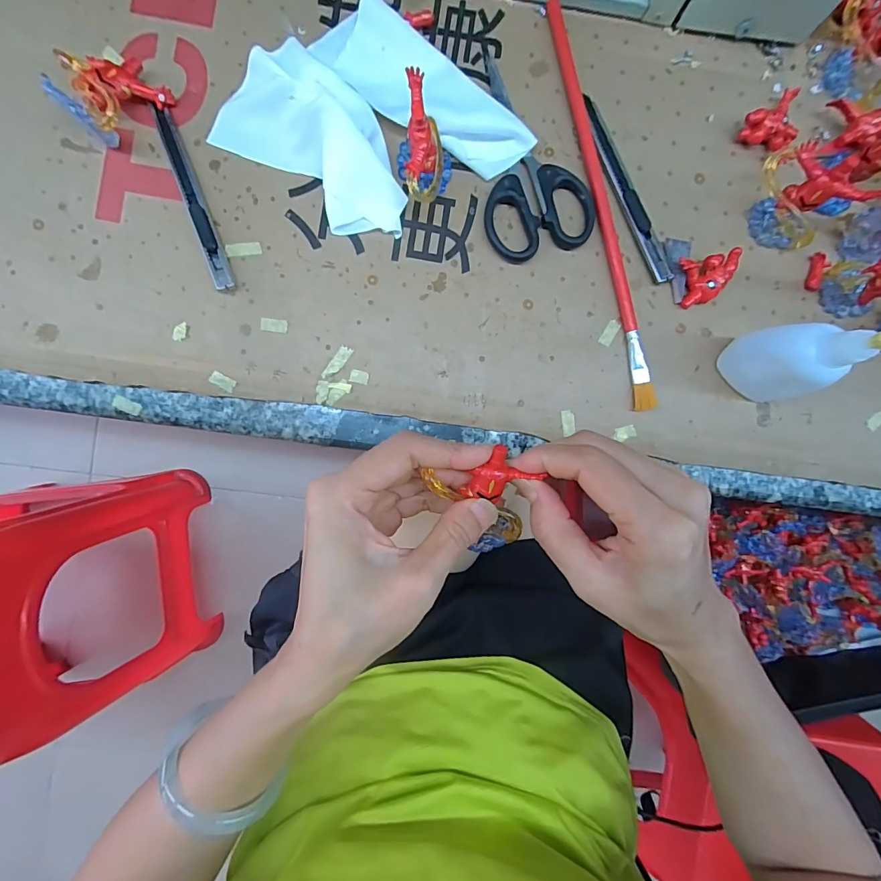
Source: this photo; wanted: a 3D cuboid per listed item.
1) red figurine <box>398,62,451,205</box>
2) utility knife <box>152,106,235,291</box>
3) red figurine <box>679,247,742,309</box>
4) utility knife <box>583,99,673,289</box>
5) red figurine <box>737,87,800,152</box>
[{"bbox_3d":[-0.007,-0.166,0.245,0.028,0.044,0.055,7,90,-3],"label":"red figurine"},{"bbox_3d":[-0.148,-0.145,0.255,0.010,0.010,0.114,-20,91,-2],"label":"utility knife"},{"bbox_3d":[0.169,-0.102,0.269,0.035,0.015,0.028,-14,91,-3],"label":"red figurine"},{"bbox_3d":[0.118,-0.160,0.272,0.013,0.008,0.126,-24,91,-2],"label":"utility knife"},{"bbox_3d":[0.214,-0.201,0.270,0.041,0.016,0.028,-35,92,-2],"label":"red figurine"}]

